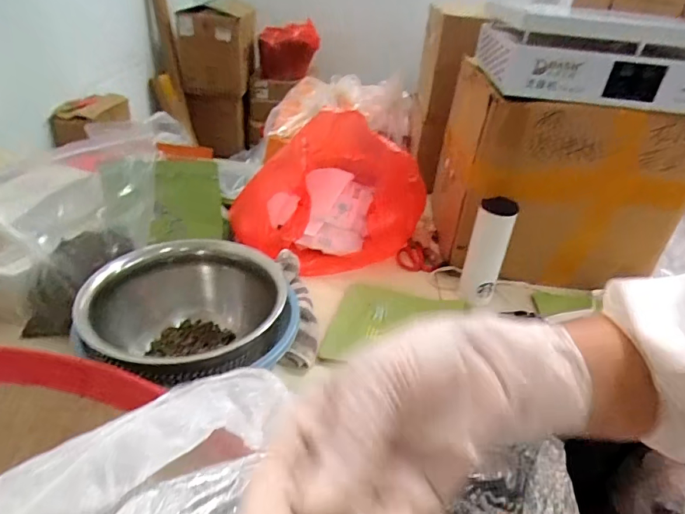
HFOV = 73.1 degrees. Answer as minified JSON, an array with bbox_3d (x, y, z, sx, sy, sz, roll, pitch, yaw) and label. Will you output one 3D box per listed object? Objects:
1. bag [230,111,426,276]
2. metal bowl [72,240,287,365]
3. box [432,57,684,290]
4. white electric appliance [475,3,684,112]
[{"bbox_3d":[-0.006,-0.150,1.062,0.342,0.259,0.402,17,35,18],"label":"bag"},{"bbox_3d":[-0.227,0.103,0.711,0.278,0.168,0.281,4,33,-1],"label":"metal bowl"},{"bbox_3d":[0.442,-0.169,1.017,0.456,0.377,0.284,1,33,-6],"label":"box"},{"bbox_3d":[0.509,-0.383,0.872,0.455,0.132,0.245,6,33,1],"label":"white electric appliance"}]

